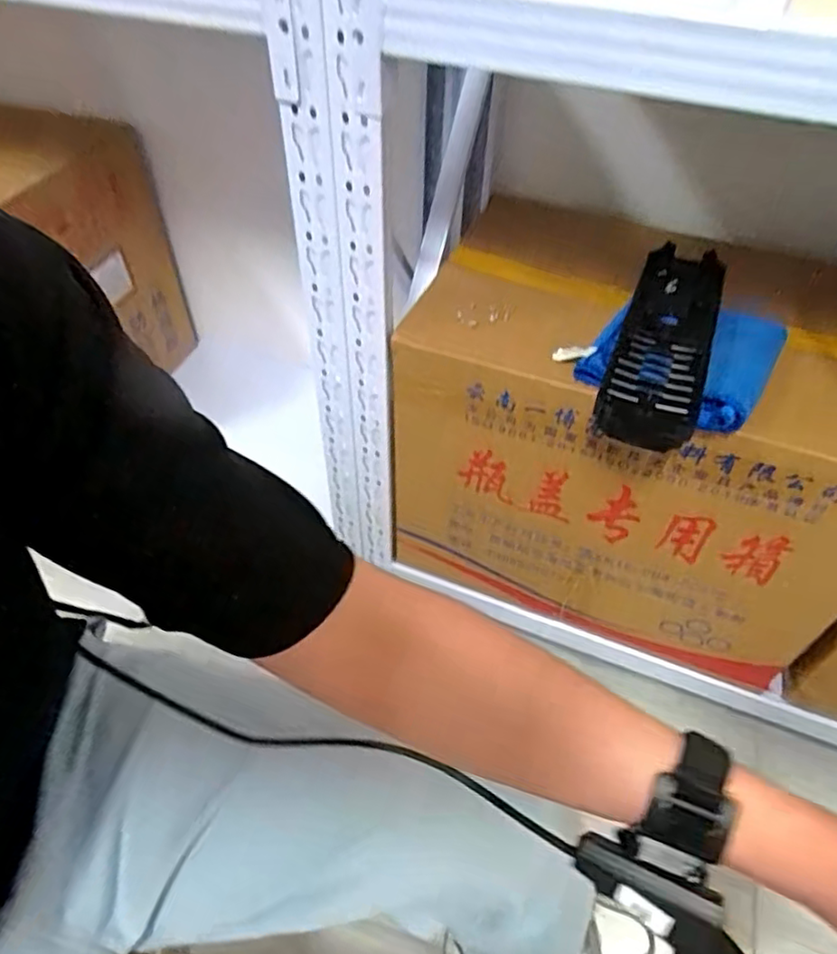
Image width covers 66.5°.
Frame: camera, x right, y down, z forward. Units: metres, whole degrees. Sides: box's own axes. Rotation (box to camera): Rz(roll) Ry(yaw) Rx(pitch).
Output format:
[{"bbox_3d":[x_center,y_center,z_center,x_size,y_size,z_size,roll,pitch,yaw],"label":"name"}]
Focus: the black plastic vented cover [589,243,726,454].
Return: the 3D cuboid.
[{"bbox_3d":[0.264,-0.153,0.689,0.101,0.022,0.354,8,48,28],"label":"black plastic vented cover"}]

